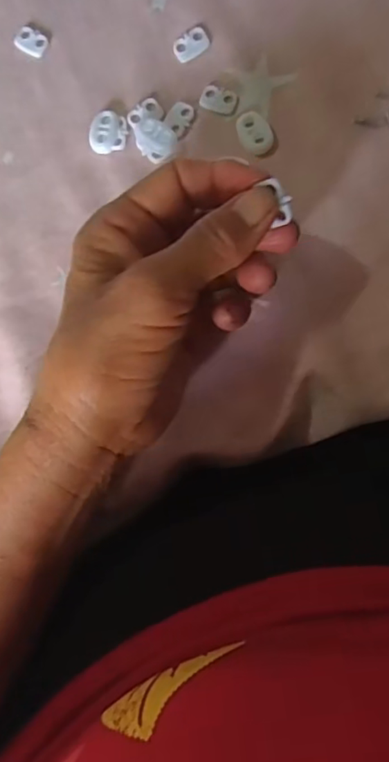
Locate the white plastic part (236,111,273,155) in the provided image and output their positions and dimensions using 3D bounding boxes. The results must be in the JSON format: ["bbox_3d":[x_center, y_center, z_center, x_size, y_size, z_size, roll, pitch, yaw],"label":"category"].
[{"bbox_3d":[0.031,-0.124,0.272,0.015,0.005,0.021,-30,82,3],"label":"white plastic part"}]

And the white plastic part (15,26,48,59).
[{"bbox_3d":[-0.088,-0.183,0.293,0.017,0.004,0.014,27,88,8],"label":"white plastic part"}]

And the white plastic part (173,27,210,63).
[{"bbox_3d":[-0.002,-0.175,0.281,0.019,0.004,0.013,-32,82,3],"label":"white plastic part"}]

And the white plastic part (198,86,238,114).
[{"bbox_3d":[0.012,-0.144,0.277,0.019,0.004,0.012,20,87,8],"label":"white plastic part"}]

